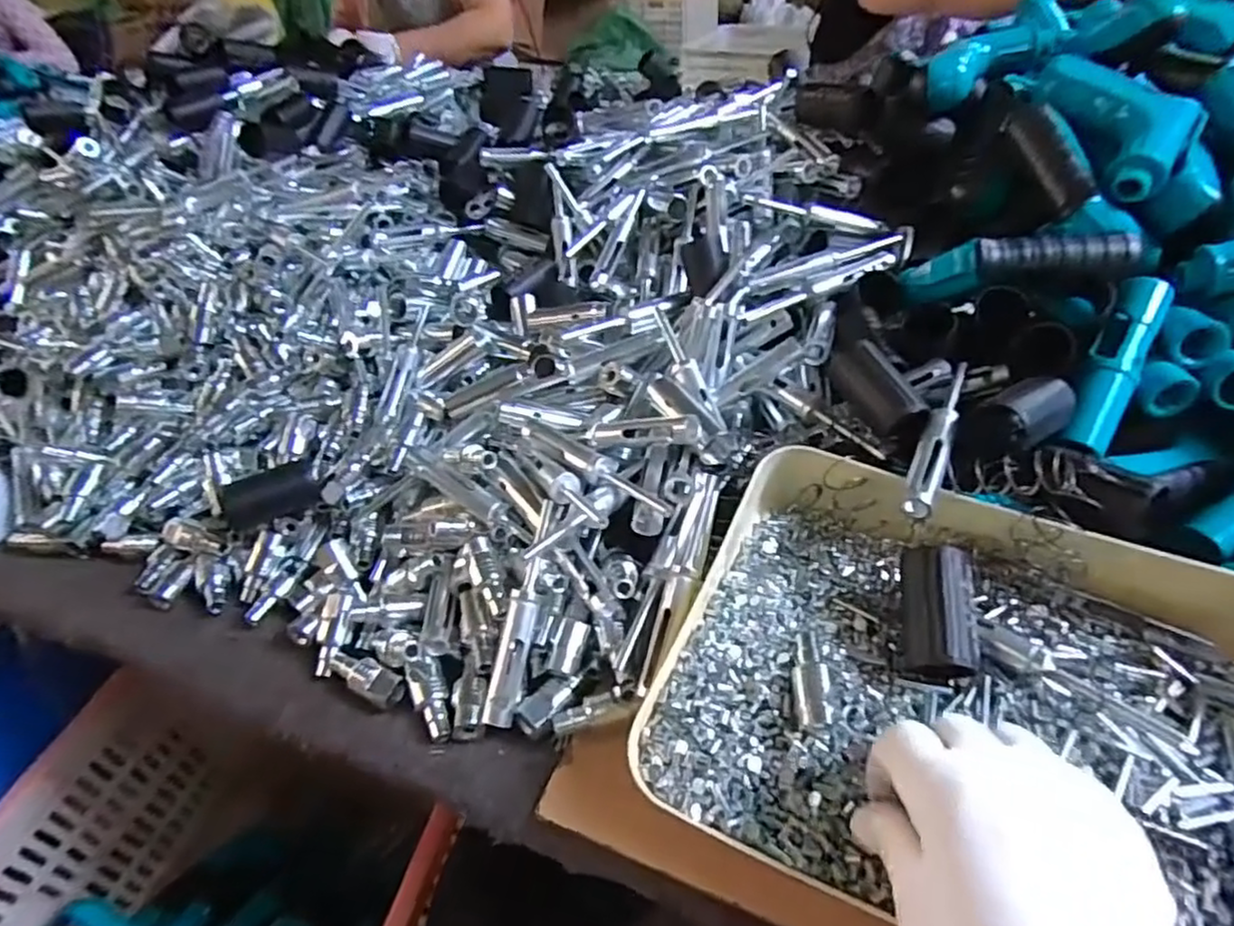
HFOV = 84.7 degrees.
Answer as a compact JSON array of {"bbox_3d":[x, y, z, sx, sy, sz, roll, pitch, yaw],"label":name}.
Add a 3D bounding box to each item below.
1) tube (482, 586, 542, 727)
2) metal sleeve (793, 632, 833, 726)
[{"bbox_3d":[-0.061,0.113,0.394,0.017,0.015,0.075,8,77,16],"label":"tube"},{"bbox_3d":[0.098,0.110,0.343,0.016,0.014,0.049,2,43,11],"label":"metal sleeve"}]

